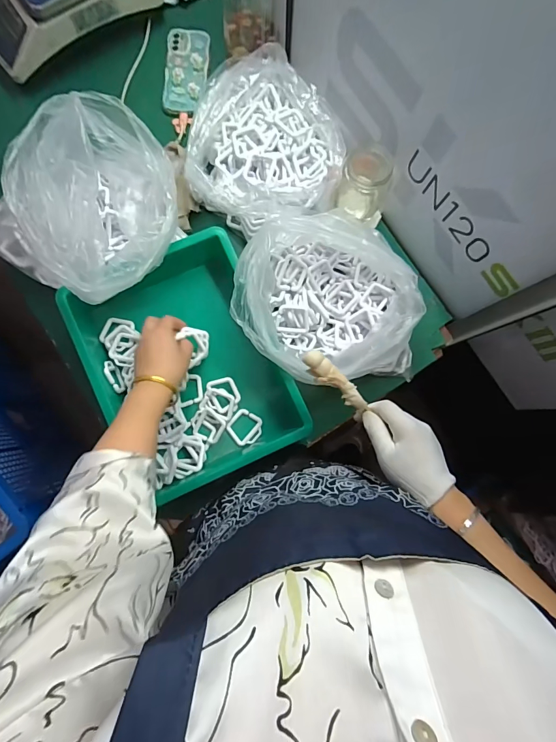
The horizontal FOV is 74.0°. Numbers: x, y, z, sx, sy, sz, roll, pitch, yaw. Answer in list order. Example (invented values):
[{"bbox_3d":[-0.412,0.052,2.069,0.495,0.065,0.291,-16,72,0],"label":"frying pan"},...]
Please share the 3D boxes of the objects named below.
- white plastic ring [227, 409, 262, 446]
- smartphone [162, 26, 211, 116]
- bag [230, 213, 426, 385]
[{"bbox_3d":[-0.053,0.093,0.598,0.052,0.005,0.053,37,83,2],"label":"white plastic ring"},{"bbox_3d":[-0.165,-0.535,0.661,0.075,0.015,0.157,7,83,-2],"label":"smartphone"},{"bbox_3d":[0.071,-0.103,0.554,0.261,0.126,0.237,14,83,-1],"label":"bag"}]

